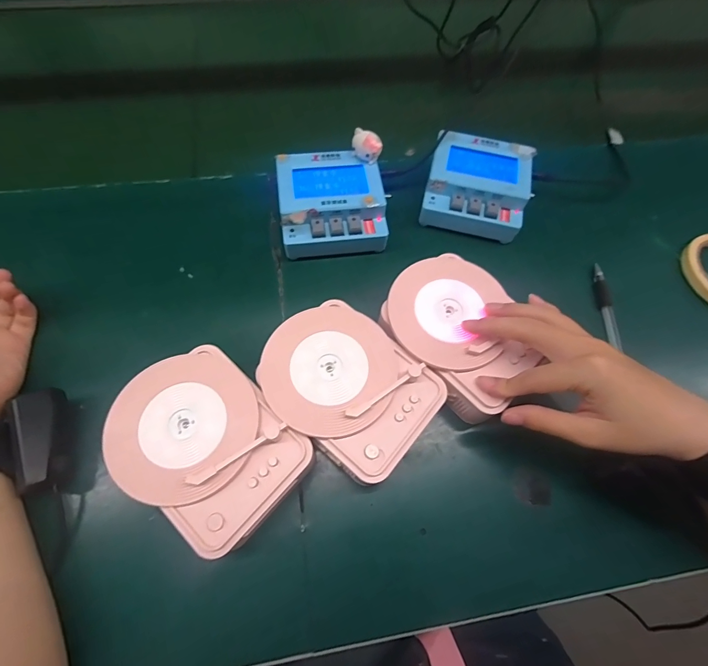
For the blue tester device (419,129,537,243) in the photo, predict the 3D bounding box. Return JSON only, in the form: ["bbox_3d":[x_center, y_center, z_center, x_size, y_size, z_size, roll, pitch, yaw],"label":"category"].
[{"bbox_3d":[0.128,-0.155,0.383,0.104,0.042,0.100,13,65,3],"label":"blue tester device"}]

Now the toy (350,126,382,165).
[{"bbox_3d":[0.012,-0.182,0.354,0.028,0.024,0.020,3,65,-1],"label":"toy"}]

